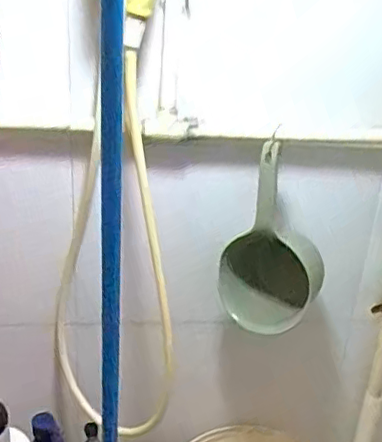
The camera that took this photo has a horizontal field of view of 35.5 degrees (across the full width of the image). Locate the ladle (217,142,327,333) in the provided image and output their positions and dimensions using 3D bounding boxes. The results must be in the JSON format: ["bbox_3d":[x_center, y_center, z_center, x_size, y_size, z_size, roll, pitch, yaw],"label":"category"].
[{"bbox_3d":[0.118,0.038,0.817,0.140,0.253,0.073,0,26,-8],"label":"ladle"}]

